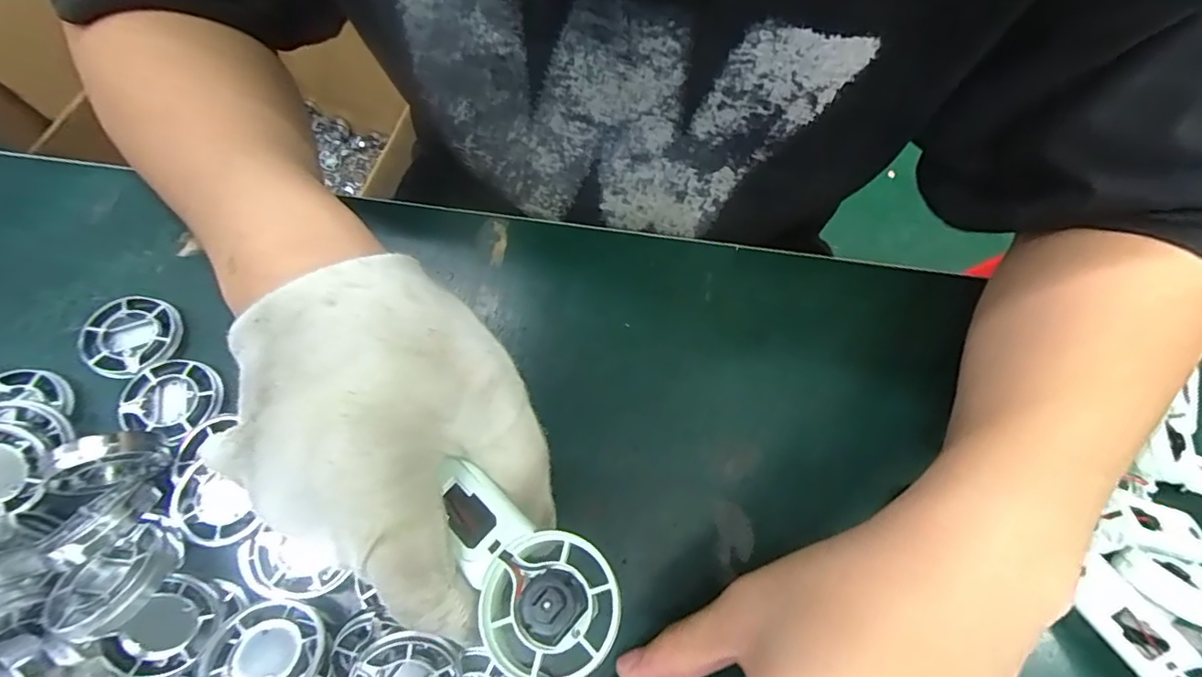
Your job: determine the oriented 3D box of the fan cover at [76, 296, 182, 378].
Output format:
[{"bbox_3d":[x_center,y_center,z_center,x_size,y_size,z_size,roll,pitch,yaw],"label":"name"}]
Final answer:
[{"bbox_3d":[-0.216,-0.003,0.251,0.039,0.011,0.039,-3,70,-8],"label":"fan cover"}]

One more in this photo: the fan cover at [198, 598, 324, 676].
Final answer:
[{"bbox_3d":[-0.123,0.116,0.200,0.037,0.015,0.036,-4,70,-8],"label":"fan cover"}]

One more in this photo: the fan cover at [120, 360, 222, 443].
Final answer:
[{"bbox_3d":[-0.190,0.026,0.243,0.039,0.008,0.035,13,68,-2],"label":"fan cover"}]

